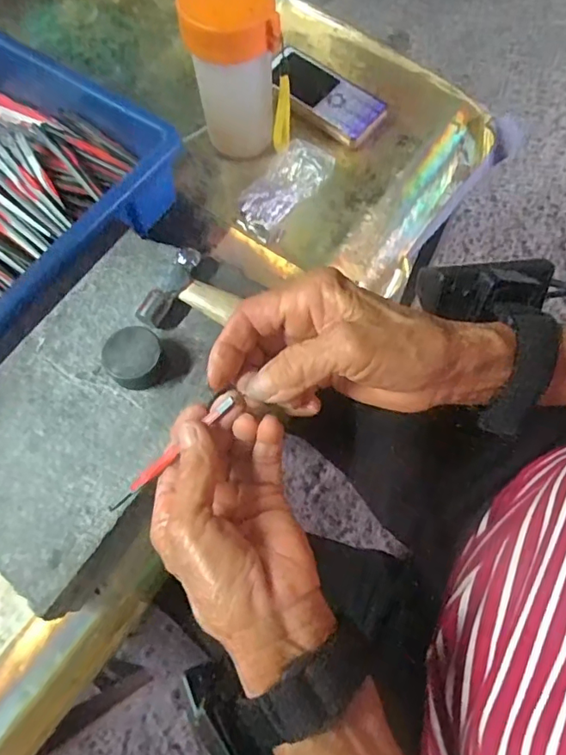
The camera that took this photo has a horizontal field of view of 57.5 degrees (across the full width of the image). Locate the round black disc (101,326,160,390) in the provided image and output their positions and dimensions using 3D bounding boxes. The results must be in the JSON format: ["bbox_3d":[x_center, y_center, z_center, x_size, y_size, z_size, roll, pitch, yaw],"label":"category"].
[{"bbox_3d":[-0.097,-0.013,0.338,0.035,0.019,0.037,-1,69,2],"label":"round black disc"}]

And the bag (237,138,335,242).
[{"bbox_3d":[-0.003,-0.169,0.456,0.050,0.029,0.090,42,75,14],"label":"bag"}]

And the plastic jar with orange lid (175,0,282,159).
[{"bbox_3d":[-0.040,-0.244,0.419,0.067,0.134,0.056,-8,69,-1],"label":"plastic jar with orange lid"}]

